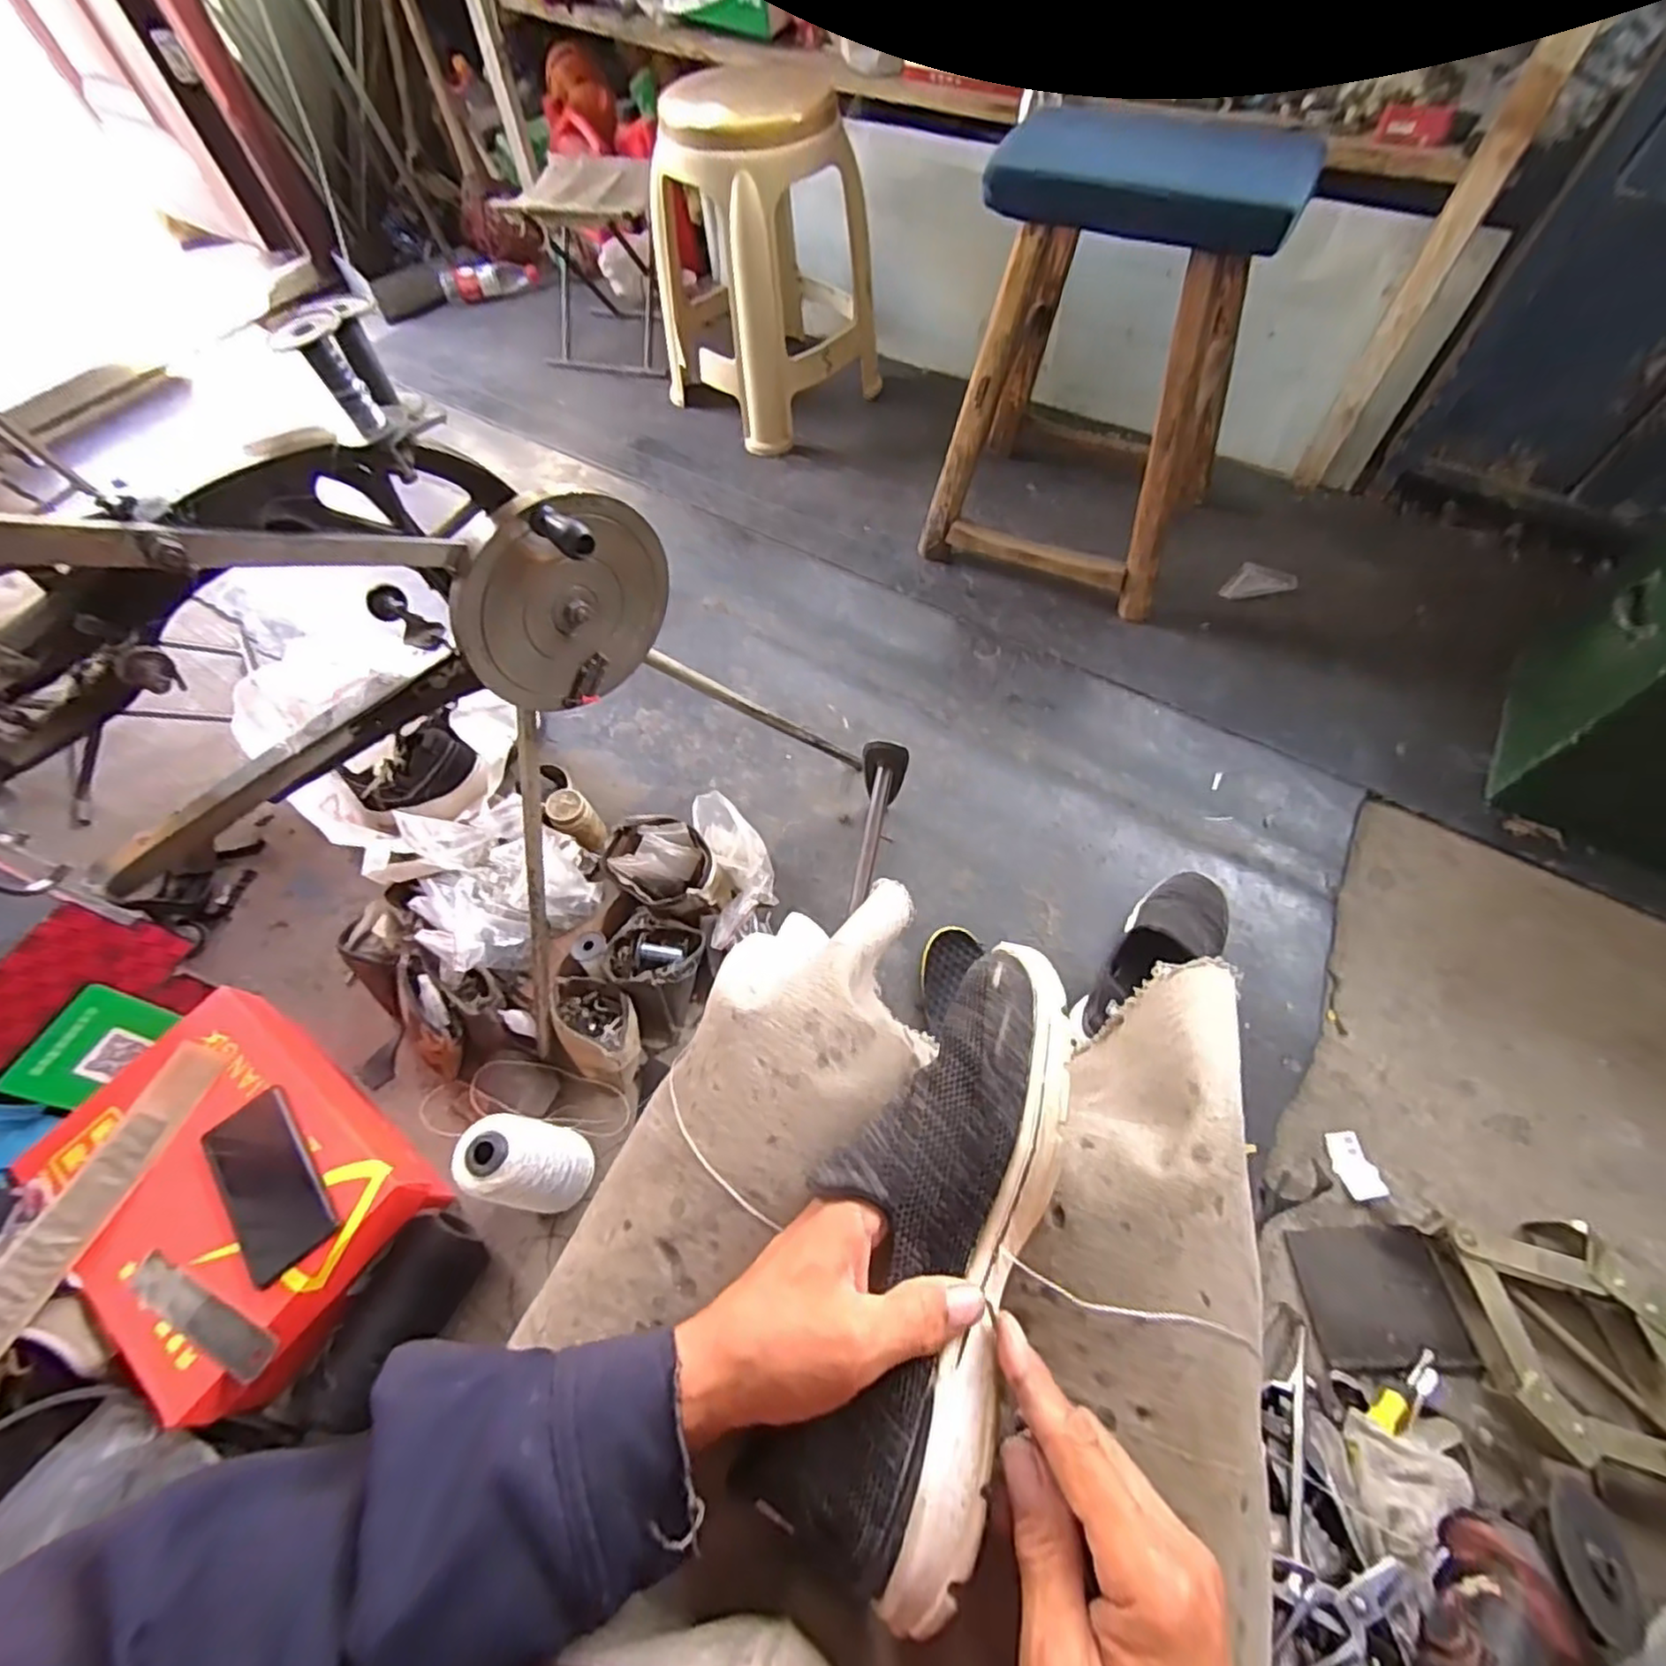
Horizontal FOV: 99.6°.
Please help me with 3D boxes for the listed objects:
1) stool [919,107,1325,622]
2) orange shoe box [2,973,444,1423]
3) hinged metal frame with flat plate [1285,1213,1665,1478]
[{"bbox_3d":[0.386,-0.643,0.991,0.358,0.477,0.374,26,66,16],"label":"stool"},{"bbox_3d":[-0.563,0.335,0.673,0.328,0.101,0.220,33,68,20],"label":"orange shoe box"},{"bbox_3d":[0.607,0.456,0.655,0.301,0.090,0.184,7,62,7],"label":"hinged metal frame with flat plate"}]

